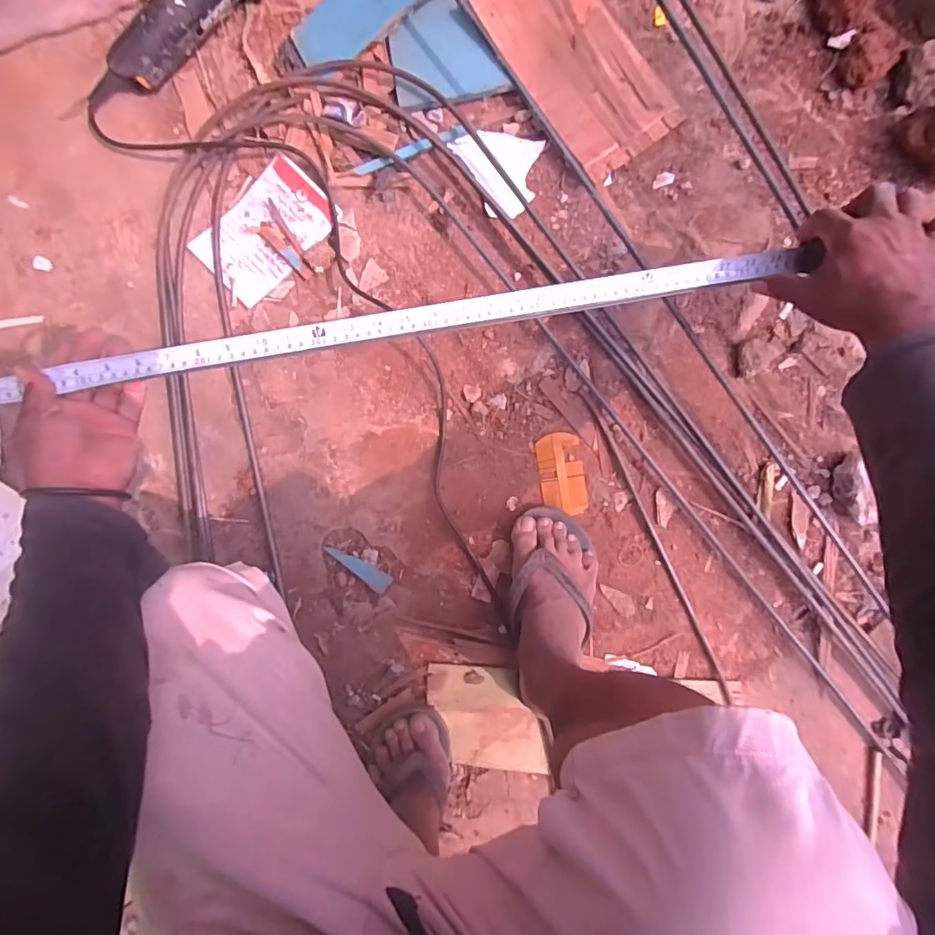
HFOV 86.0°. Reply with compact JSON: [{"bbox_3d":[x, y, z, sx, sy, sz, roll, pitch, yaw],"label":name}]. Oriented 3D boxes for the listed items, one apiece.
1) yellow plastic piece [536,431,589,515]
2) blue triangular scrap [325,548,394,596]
[{"bbox_3d":[0.120,0.008,0.637,0.055,0.007,0.102,-8,94,4],"label":"yellow plastic piece"},{"bbox_3d":[-0.145,0.134,0.658,0.095,0.004,0.025,30,95,1],"label":"blue triangular scrap"}]

